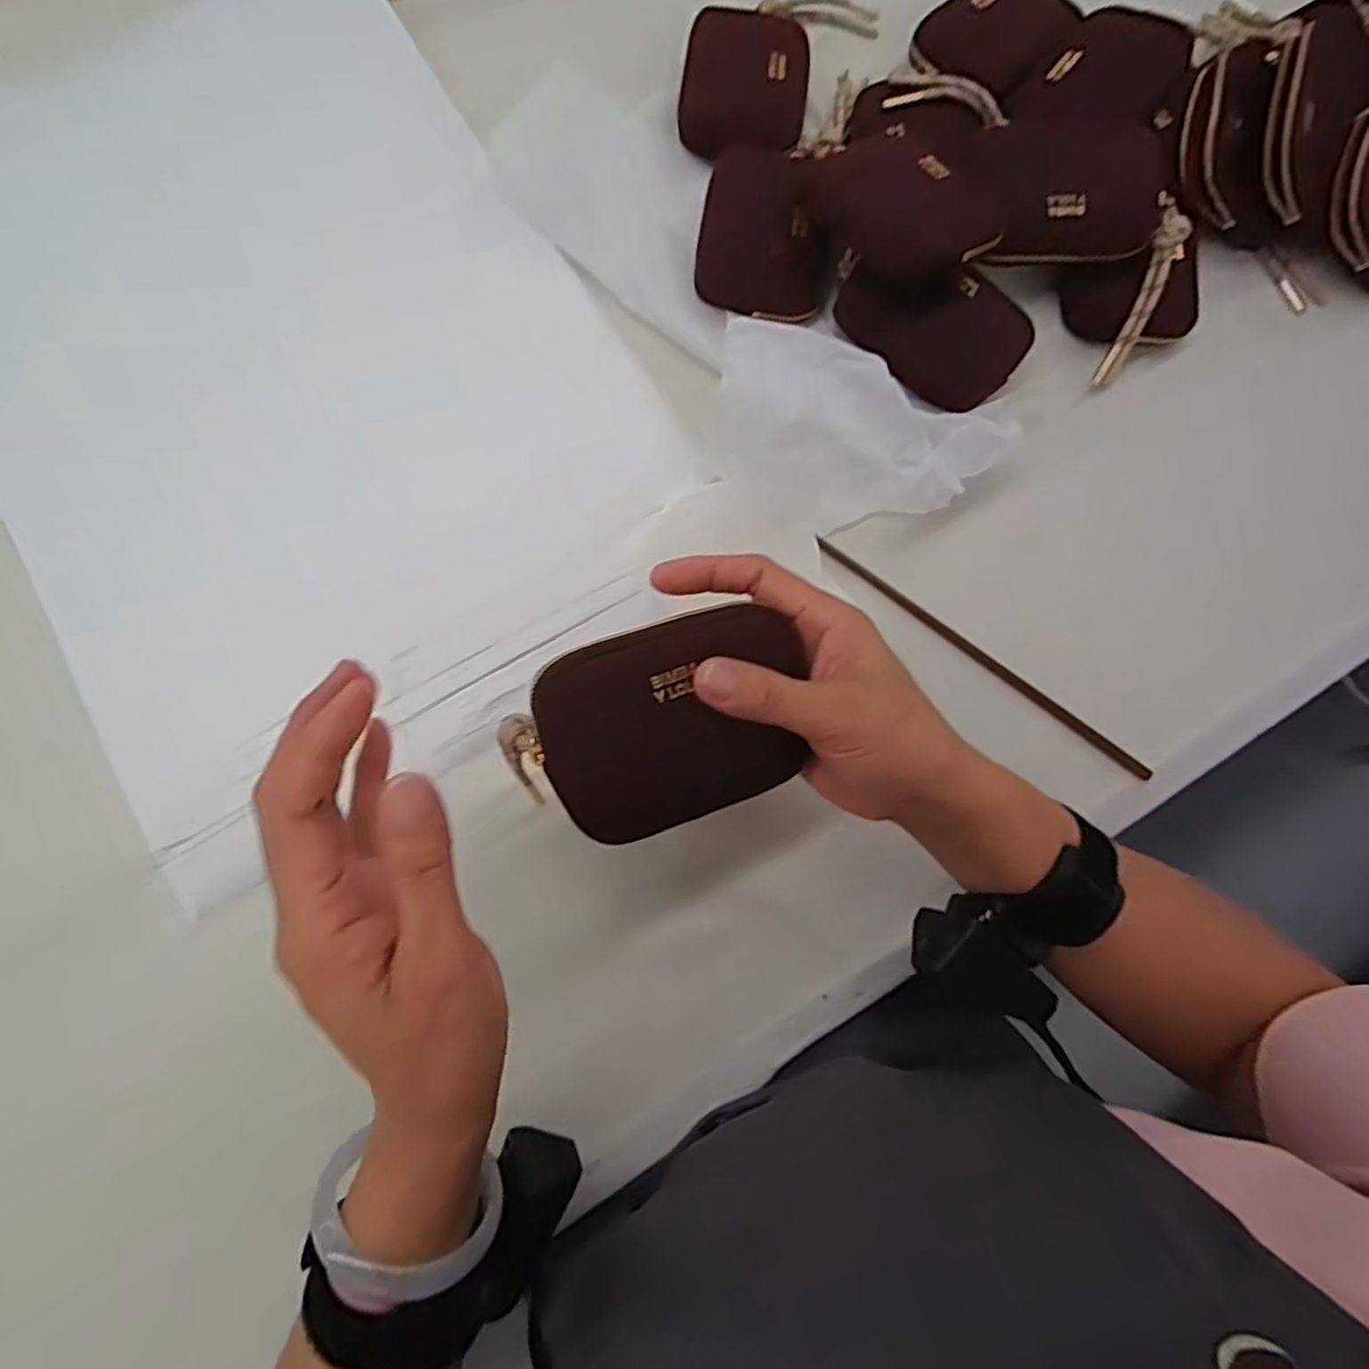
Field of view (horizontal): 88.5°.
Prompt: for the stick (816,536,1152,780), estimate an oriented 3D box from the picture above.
[{"bbox_3d":[0.172,-0.018,0.413,0.228,0.005,0.010,38,80,6],"label":"stick"}]

